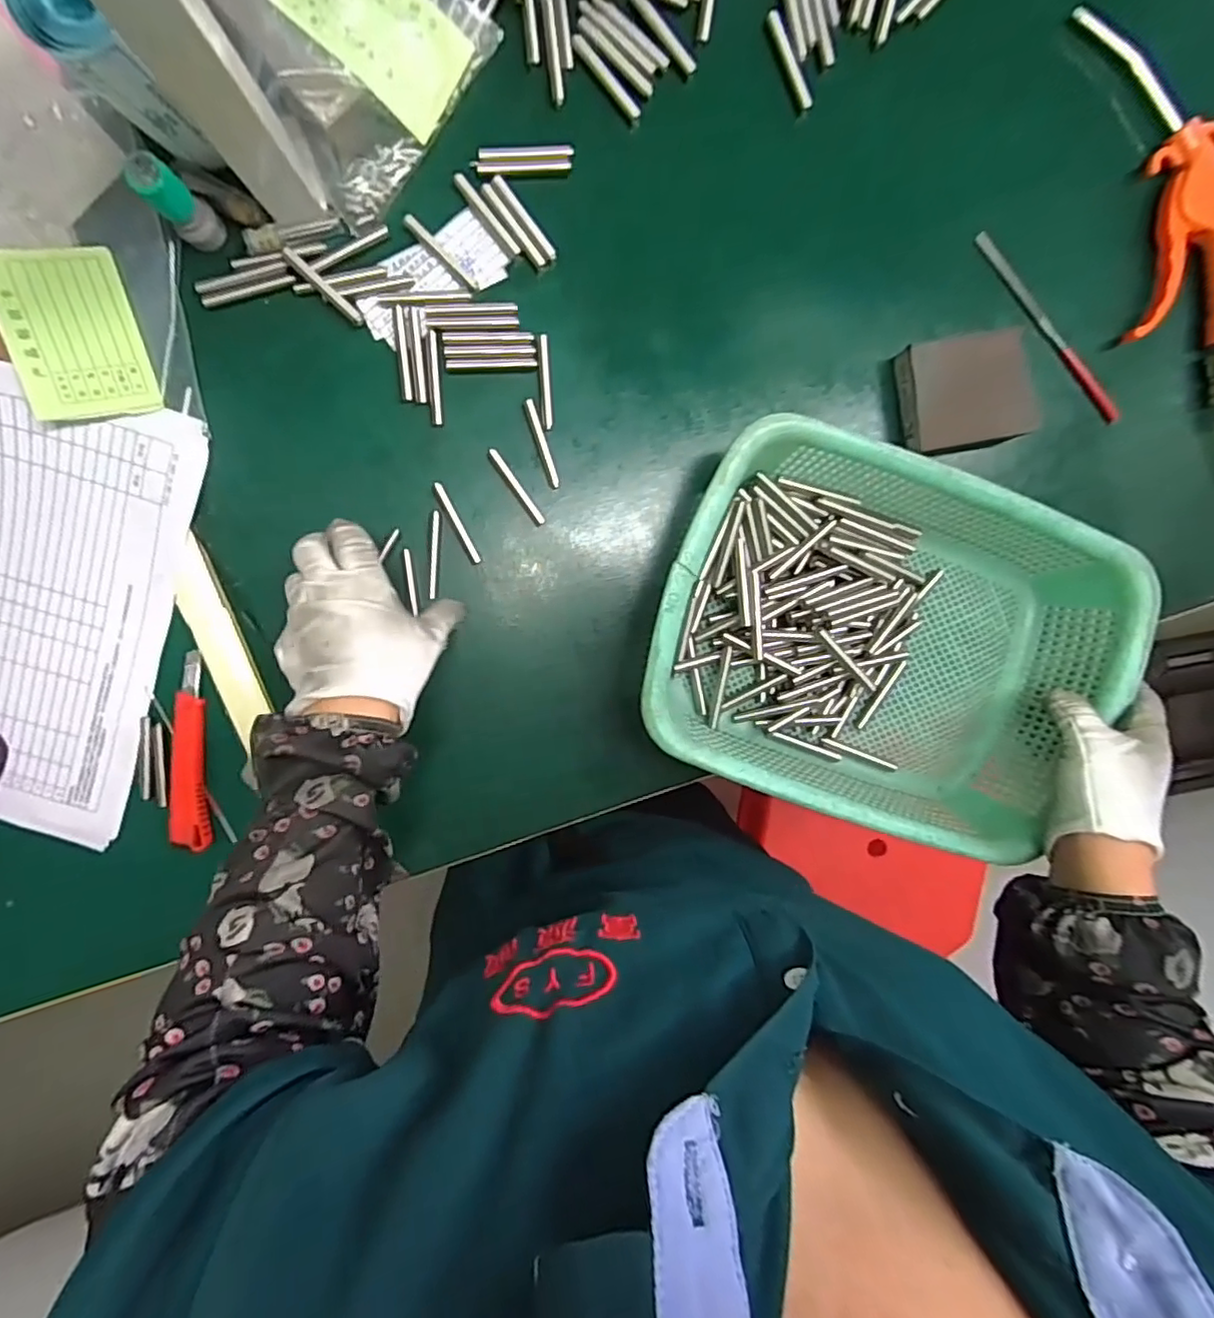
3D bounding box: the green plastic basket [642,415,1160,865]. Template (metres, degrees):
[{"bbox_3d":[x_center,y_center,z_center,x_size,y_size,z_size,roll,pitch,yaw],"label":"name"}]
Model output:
[{"bbox_3d":[0.172,-0.010,0.401,0.282,0.074,0.210,20,97,-7],"label":"green plastic basket"}]

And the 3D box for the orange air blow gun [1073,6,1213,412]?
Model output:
[{"bbox_3d":[0.380,-0.293,0.410,0.094,0.038,0.270,-11,99,-2],"label":"orange air blow gun"}]

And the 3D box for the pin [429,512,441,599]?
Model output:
[{"bbox_3d":[-0.117,-0.070,0.415,0.005,0.004,0.057,4,98,-5],"label":"pin"}]

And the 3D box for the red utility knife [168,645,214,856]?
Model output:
[{"bbox_3d":[-0.292,0.065,0.427,0.025,0.018,0.135,0,99,-4],"label":"red utility knife"}]

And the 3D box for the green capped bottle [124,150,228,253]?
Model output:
[{"bbox_3d":[-0.246,-0.261,0.352,0.022,0.054,0.024,23,96,-7],"label":"green capped bottle"}]

